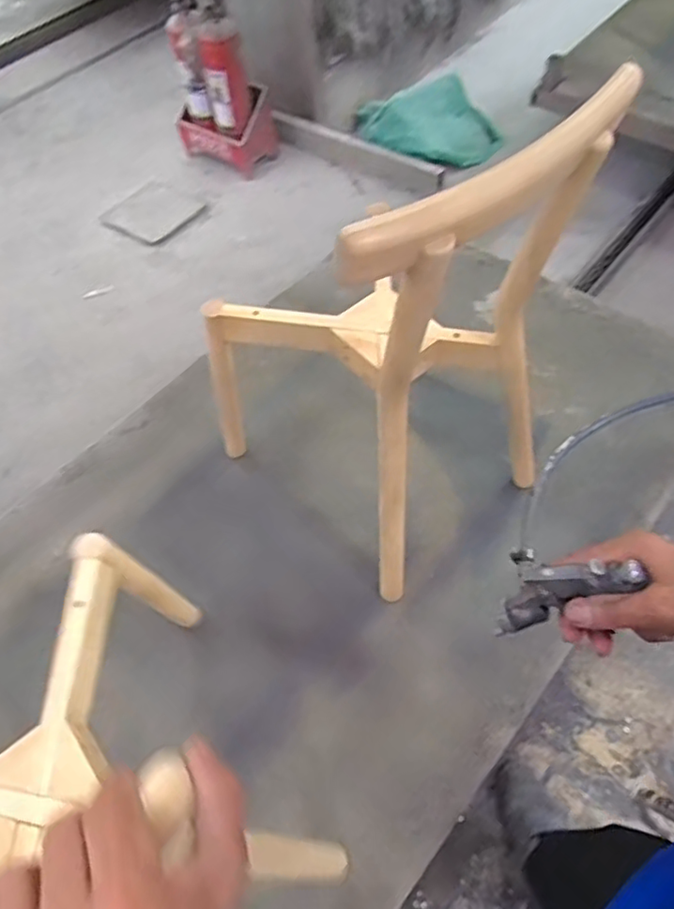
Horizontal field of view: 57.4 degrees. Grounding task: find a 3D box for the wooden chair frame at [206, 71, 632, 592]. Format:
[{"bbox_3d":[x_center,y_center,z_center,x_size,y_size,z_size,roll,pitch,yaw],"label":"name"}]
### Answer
[{"bbox_3d":[0.053,-0.192,0.936,0.368,0.706,0.481,-40,61,-21],"label":"wooden chair frame"}]

